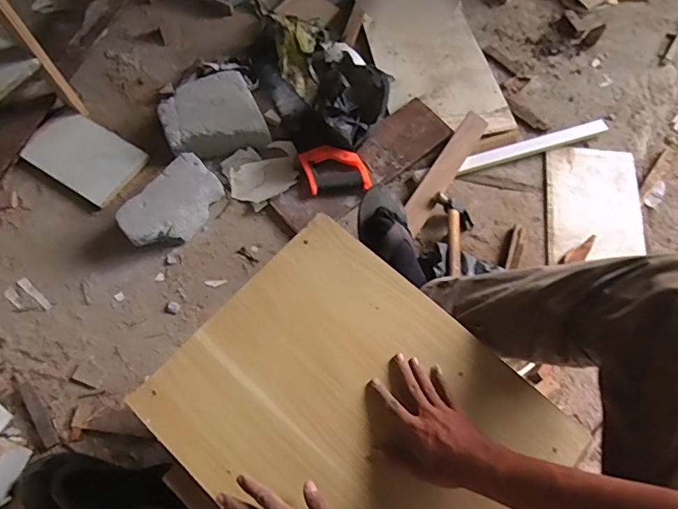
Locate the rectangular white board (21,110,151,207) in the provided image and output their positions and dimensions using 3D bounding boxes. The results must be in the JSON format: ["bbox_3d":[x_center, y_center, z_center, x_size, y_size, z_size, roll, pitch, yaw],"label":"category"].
[{"bbox_3d":[-0.541,-0.212,1.035,0.245,0.022,0.147,32,71,9],"label":"rectangular white board"}]

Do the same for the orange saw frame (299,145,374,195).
[{"bbox_3d":[-0.007,-0.180,1.009,0.132,0.016,0.111,-11,70,-7],"label":"orange saw frame"}]

